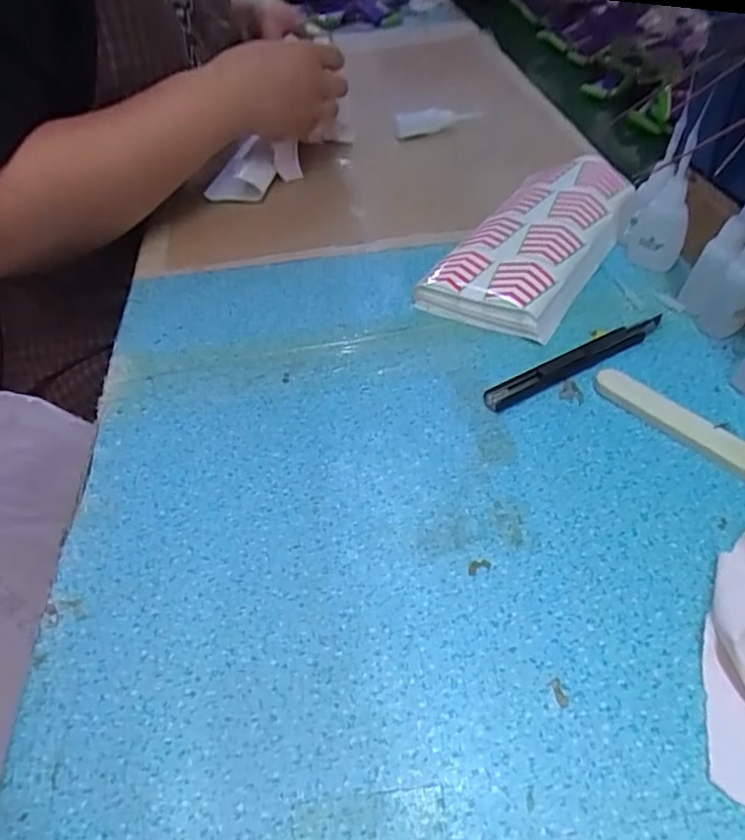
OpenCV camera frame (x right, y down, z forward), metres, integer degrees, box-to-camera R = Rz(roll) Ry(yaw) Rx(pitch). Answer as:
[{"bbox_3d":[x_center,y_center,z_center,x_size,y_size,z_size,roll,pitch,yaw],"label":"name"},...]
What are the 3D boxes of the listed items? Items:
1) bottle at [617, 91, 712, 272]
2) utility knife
[{"bbox_3d":[0.212,-0.168,0.450,0.044,0.105,0.041,12,48,16],"label":"bottle"},{"bbox_3d":[0.133,-0.038,0.394,0.142,0.007,0.016,-24,49,-18],"label":"utility knife"}]

